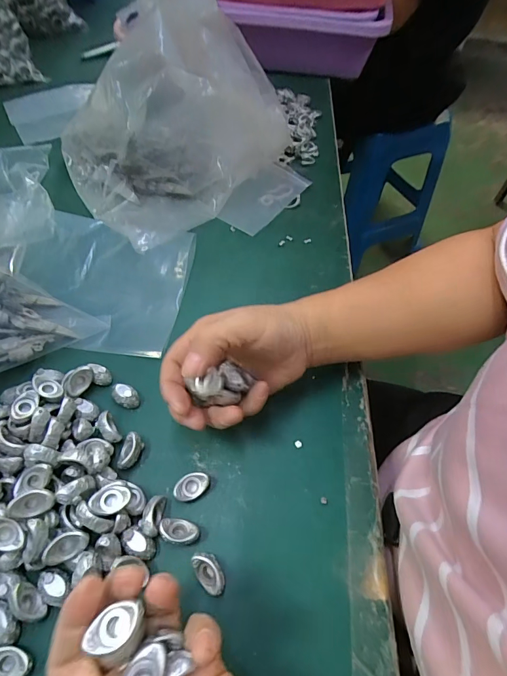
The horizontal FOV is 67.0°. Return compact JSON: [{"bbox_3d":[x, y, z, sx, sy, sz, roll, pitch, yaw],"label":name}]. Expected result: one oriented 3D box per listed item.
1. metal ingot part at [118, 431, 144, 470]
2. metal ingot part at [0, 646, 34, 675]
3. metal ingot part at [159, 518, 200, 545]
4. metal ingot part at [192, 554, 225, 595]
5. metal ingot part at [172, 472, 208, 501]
[{"bbox_3d":[-0.094,0.087,0.293,0.015,0.014,0.026,8,56,2],"label":"metal ingot part"},{"bbox_3d":[-0.142,0.187,0.219,0.027,0.007,0.016,6,56,0],"label":"metal ingot part"},{"bbox_3d":[-0.050,0.133,0.263,0.026,0.011,0.015,7,56,1],"label":"metal ingot part"},{"bbox_3d":[-0.029,0.152,0.249,0.015,0.010,0.026,-27,62,-20],"label":"metal ingot part"},{"bbox_3d":[-0.045,0.109,0.280,0.025,0.012,0.017,-18,59,-15],"label":"metal ingot part"}]

